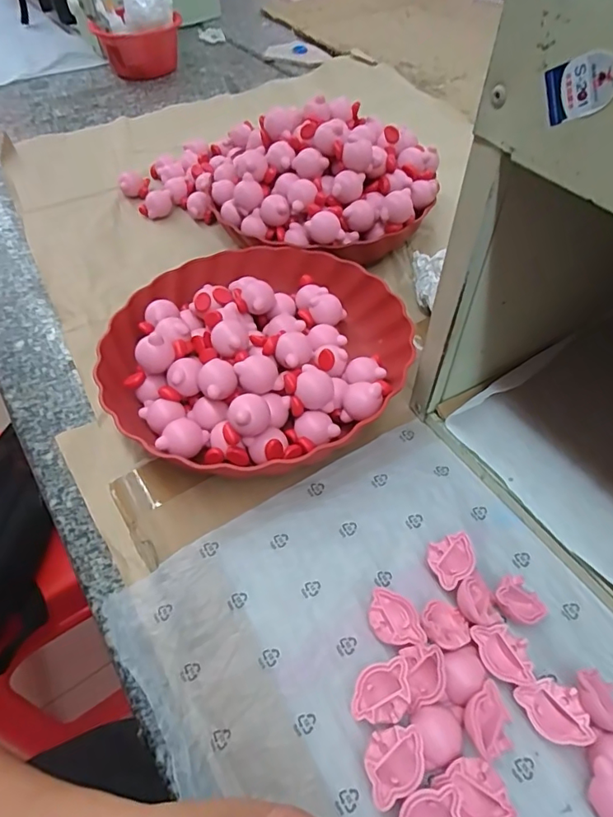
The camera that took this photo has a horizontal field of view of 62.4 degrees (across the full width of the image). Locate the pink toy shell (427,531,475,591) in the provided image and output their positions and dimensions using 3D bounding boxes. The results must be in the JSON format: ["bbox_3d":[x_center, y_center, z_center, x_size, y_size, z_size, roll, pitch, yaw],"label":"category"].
[{"bbox_3d":[0.092,0.097,0.319,0.030,0.011,0.029,-17,54,-12],"label":"pink toy shell"}]

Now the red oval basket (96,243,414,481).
[{"bbox_3d":[-0.039,-0.047,0.414,0.239,0.051,0.239,3,52,4],"label":"red oval basket"}]

